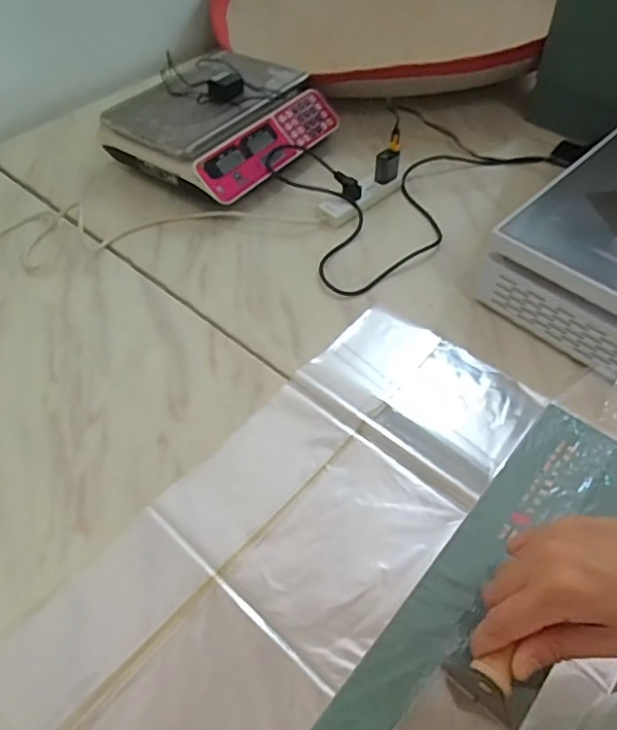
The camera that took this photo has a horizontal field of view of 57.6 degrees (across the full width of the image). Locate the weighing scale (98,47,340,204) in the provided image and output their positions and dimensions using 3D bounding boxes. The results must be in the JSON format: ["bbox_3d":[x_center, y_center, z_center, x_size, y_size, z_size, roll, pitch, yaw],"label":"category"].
[{"bbox_3d":[-0.162,-0.463,1.045,0.321,0.084,0.338,28,58,20],"label":"weighing scale"}]

